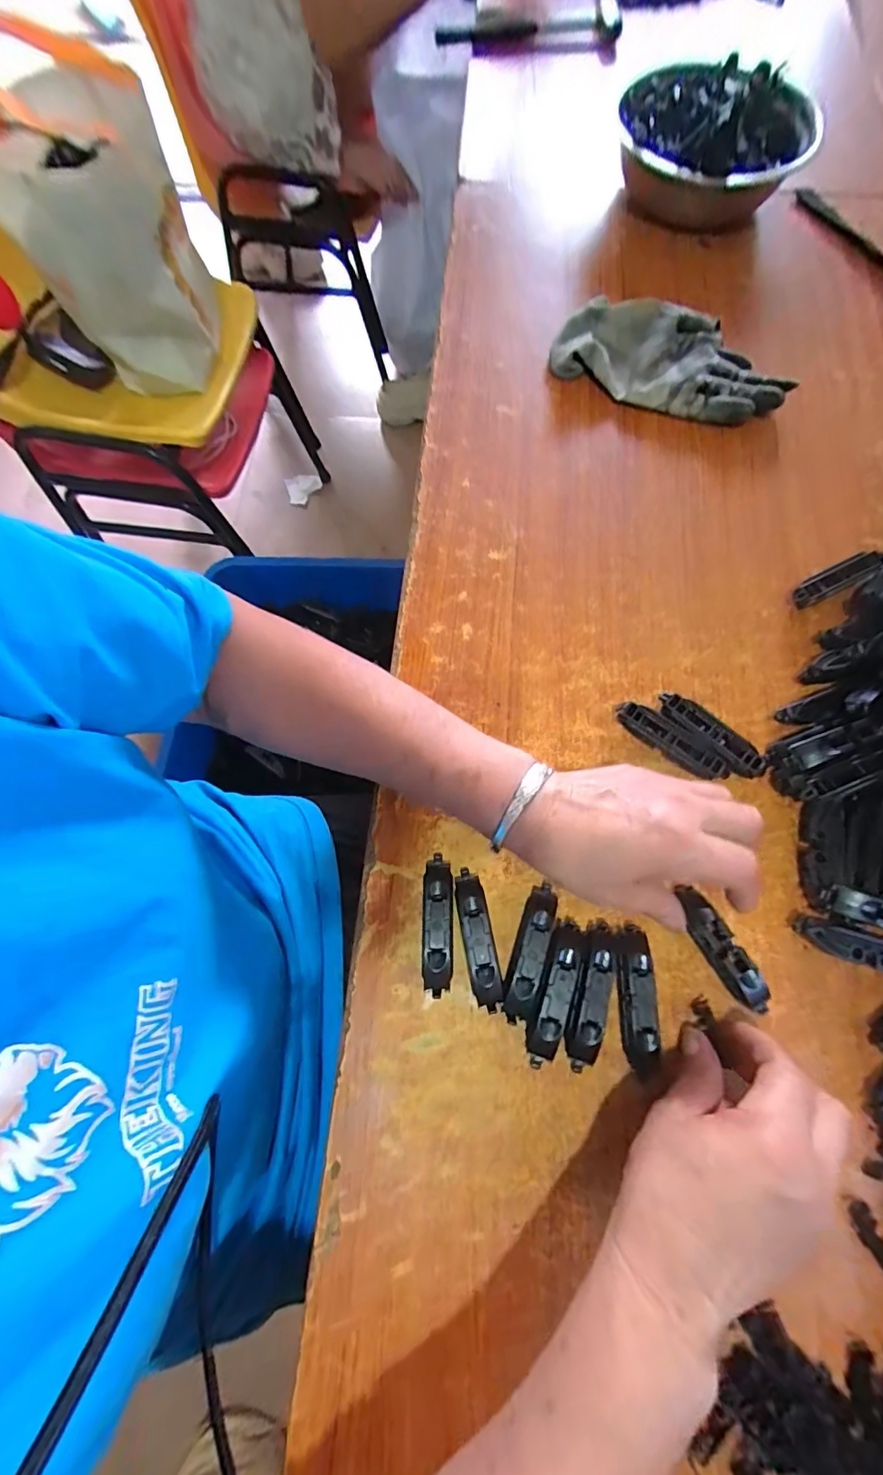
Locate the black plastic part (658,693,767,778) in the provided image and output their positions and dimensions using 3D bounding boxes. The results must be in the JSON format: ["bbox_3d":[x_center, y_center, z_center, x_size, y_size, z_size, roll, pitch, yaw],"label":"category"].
[{"bbox_3d":[0.187,-0.001,0.356,0.081,0.018,0.023,38,76,13],"label":"black plastic part"}]

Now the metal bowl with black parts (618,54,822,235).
[{"bbox_3d":[0.281,-0.616,0.528,0.179,0.079,0.176,3,71,2],"label":"metal bowl with black parts"}]

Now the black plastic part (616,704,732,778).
[{"bbox_3d":[0.159,0.004,0.354,0.082,0.019,0.019,34,75,12],"label":"black plastic part"}]

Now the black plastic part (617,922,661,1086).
[{"bbox_3d":[0.116,0.157,0.302,0.020,0.020,0.081,-3,71,1],"label":"black plastic part"}]

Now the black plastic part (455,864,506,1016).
[{"bbox_3d":[0.023,0.125,0.315,0.019,0.017,0.081,-10,71,-2],"label":"black plastic part"}]

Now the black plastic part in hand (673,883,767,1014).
[{"bbox_3d":[0.173,0.131,0.311,0.020,0.017,0.073,-25,69,-7],"label":"black plastic part in hand"}]

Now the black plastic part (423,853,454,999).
[{"bbox_3d":[-0.002,0.116,0.318,0.018,0.017,0.081,-1,71,1],"label":"black plastic part"}]

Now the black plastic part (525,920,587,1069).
[{"bbox_3d":[0.068,0.153,0.305,0.022,0.018,0.080,20,73,8],"label":"black plastic part"}]

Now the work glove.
[{"bbox_3d":[0.206,-0.345,0.461,0.199,0.028,0.107,17,72,7],"label":"work glove"}]

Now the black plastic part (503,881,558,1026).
[{"bbox_3d":[0.054,0.131,0.312,0.019,0.018,0.080,19,73,8],"label":"black plastic part"}]

